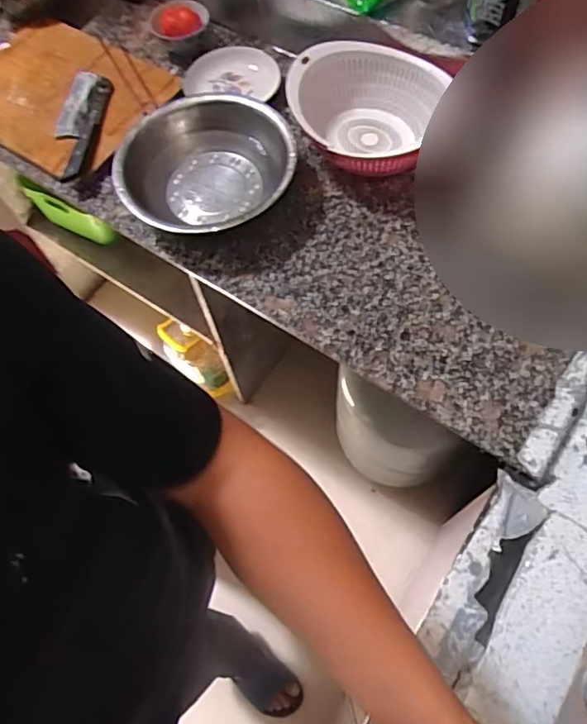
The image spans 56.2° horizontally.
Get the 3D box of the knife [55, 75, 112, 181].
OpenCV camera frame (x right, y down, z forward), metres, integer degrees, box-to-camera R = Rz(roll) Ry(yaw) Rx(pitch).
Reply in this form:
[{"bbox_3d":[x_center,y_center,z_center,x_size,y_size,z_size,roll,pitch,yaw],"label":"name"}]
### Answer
[{"bbox_3d":[-0.375,-0.421,0.962,0.083,0.013,0.248,1,65,4],"label":"knife"}]

